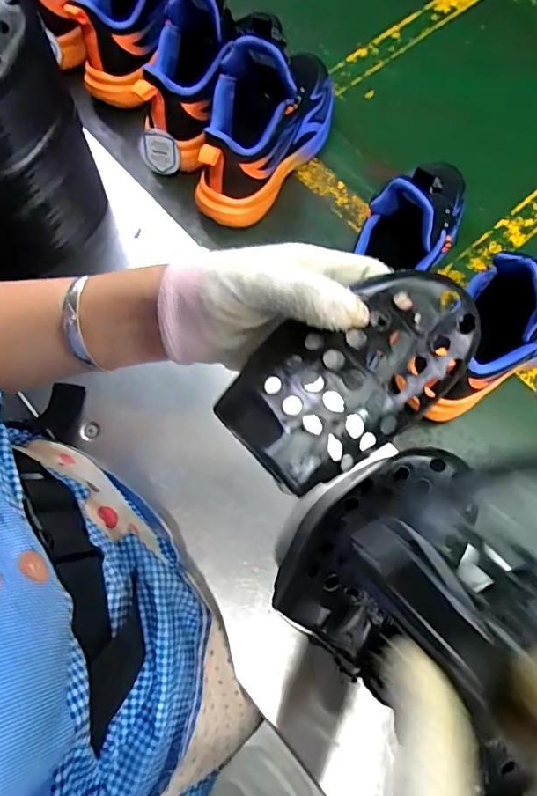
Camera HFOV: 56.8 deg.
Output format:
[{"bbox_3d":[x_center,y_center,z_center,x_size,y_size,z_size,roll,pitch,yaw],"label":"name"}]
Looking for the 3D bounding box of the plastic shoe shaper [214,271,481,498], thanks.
[{"bbox_3d":[0.039,-0.015,0.252,0.126,0.035,0.079,-35,75,-13],"label":"plastic shoe shaper"}]

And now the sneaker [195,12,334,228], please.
[{"bbox_3d":[0.003,-0.311,0.532,0.111,0.136,0.226,17,71,4],"label":"sneaker"}]

